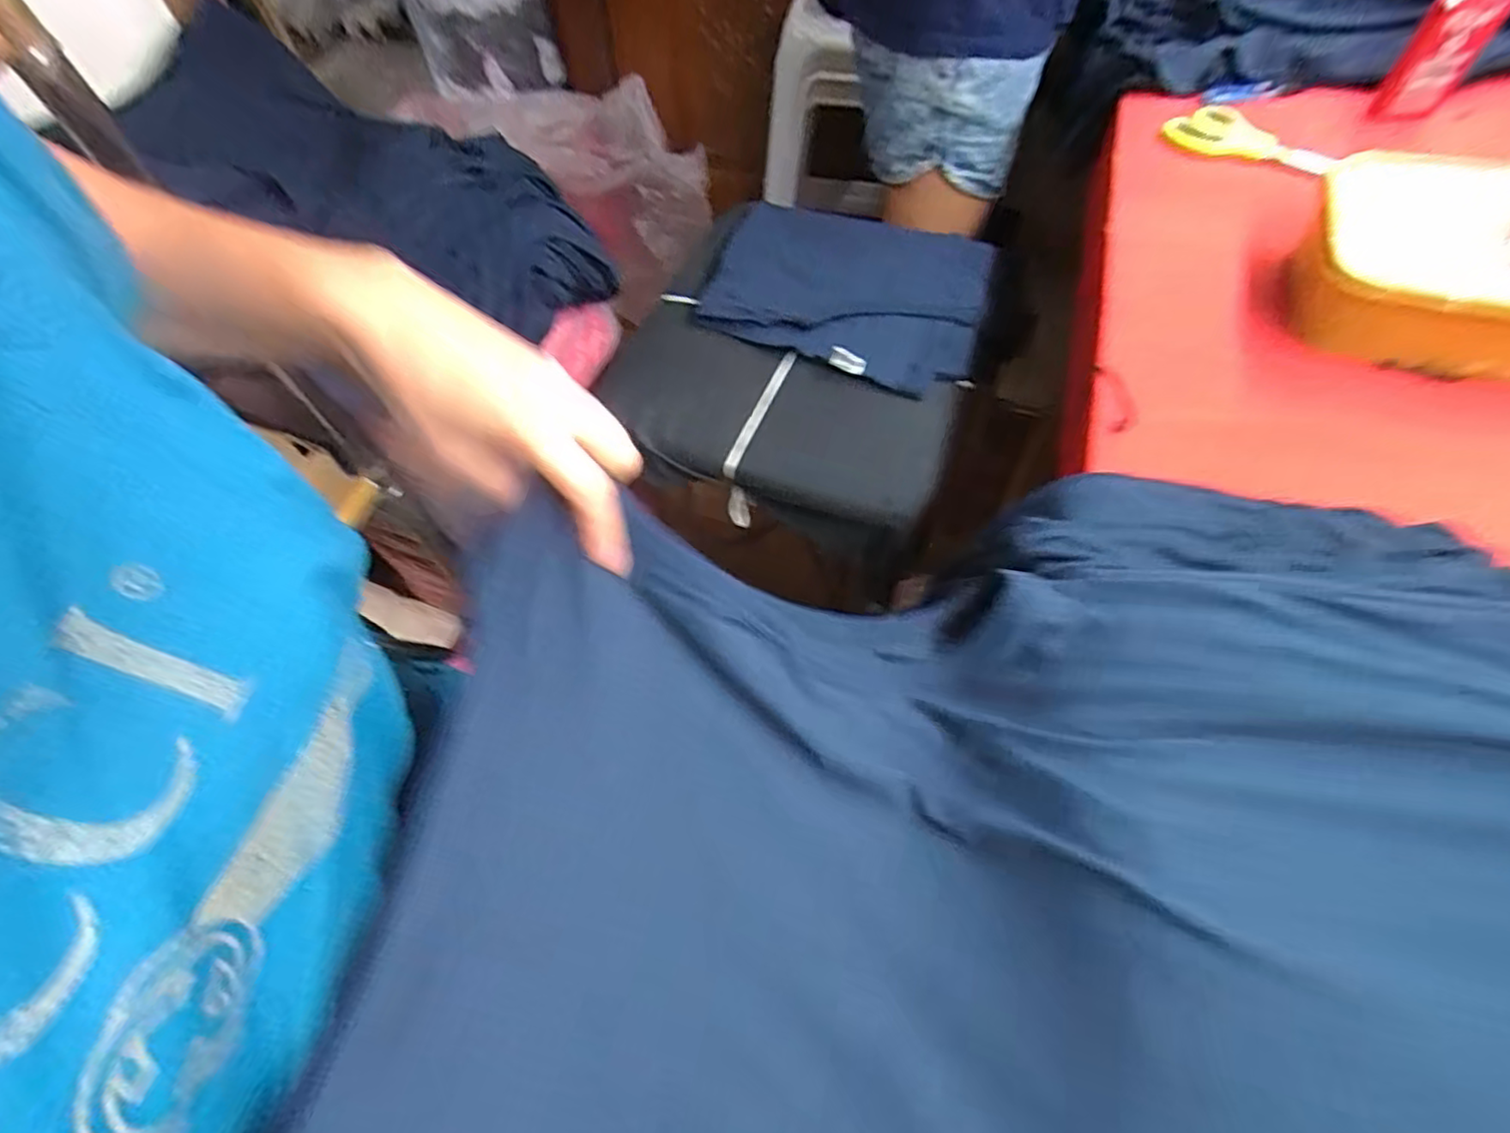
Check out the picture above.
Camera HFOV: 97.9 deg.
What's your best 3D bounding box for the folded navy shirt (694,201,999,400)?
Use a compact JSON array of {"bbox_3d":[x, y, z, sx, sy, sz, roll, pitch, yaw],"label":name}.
[{"bbox_3d":[0.108,-0.358,0.822,0.356,0.033,0.263,24,63,13],"label":"folded navy shirt"}]

